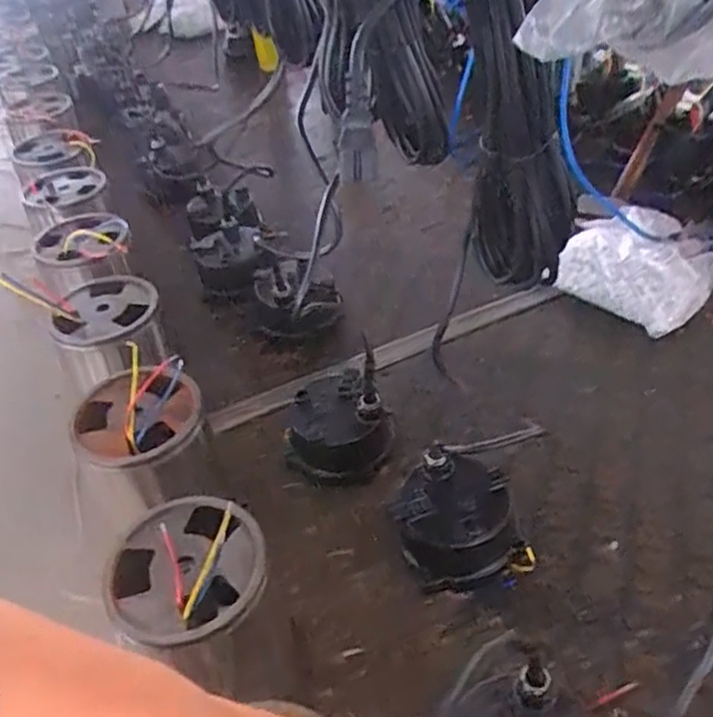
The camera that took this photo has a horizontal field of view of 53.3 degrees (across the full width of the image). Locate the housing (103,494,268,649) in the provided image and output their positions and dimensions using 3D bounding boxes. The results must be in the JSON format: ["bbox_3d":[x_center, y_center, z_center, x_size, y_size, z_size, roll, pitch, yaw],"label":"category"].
[{"bbox_3d":[-0.129,0.153,0.521,0.113,0.033,0.111,-4,41,4],"label":"housing"}]

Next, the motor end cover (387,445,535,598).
[{"bbox_3d":[0.099,0.161,0.711,0.113,0.084,0.113,-16,42,-9],"label":"motor end cover"}]

